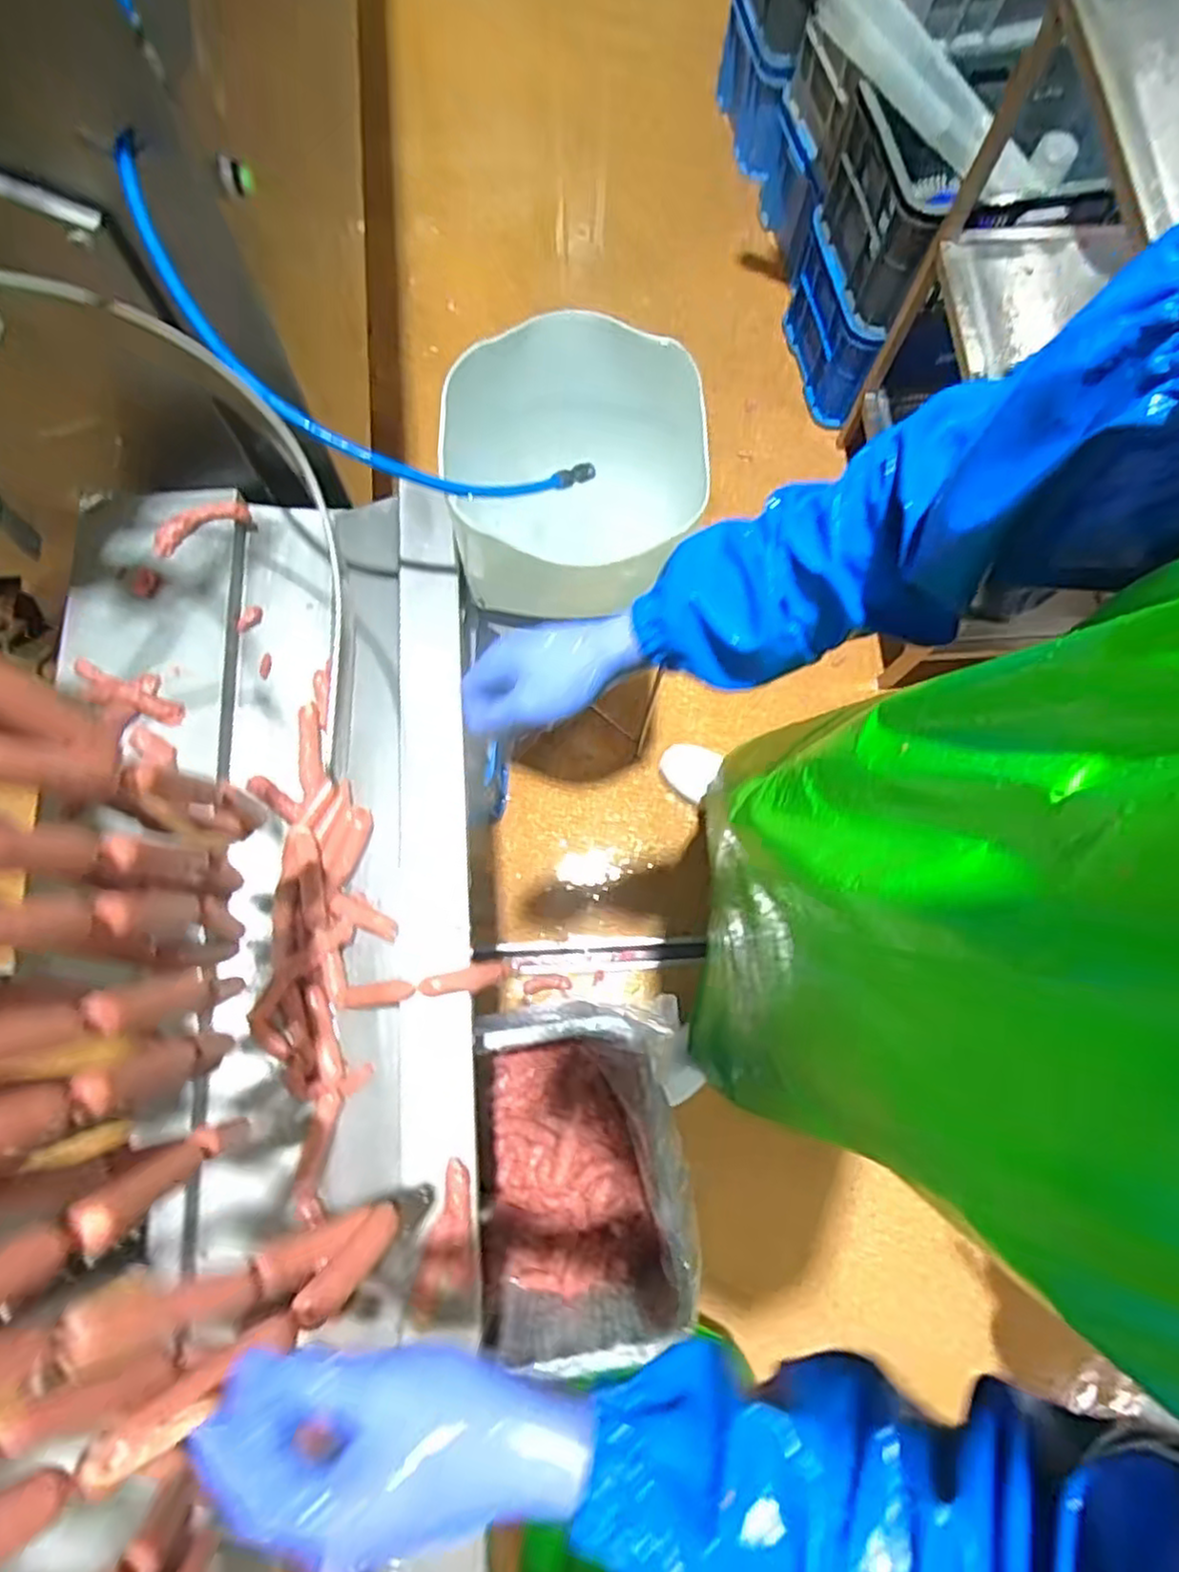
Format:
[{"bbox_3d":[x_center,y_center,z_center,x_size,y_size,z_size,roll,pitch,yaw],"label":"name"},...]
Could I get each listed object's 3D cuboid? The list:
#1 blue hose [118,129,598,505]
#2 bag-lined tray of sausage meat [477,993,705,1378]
[{"bbox_3d":[-0.226,-0.385,0.685,0.477,0.040,0.126,27,76,-17],"label":"blue hose"},{"bbox_3d":[-0.011,0.479,0.919,0.258,0.213,0.364,-6,76,-3],"label":"bag-lined tray of sausage meat"}]

